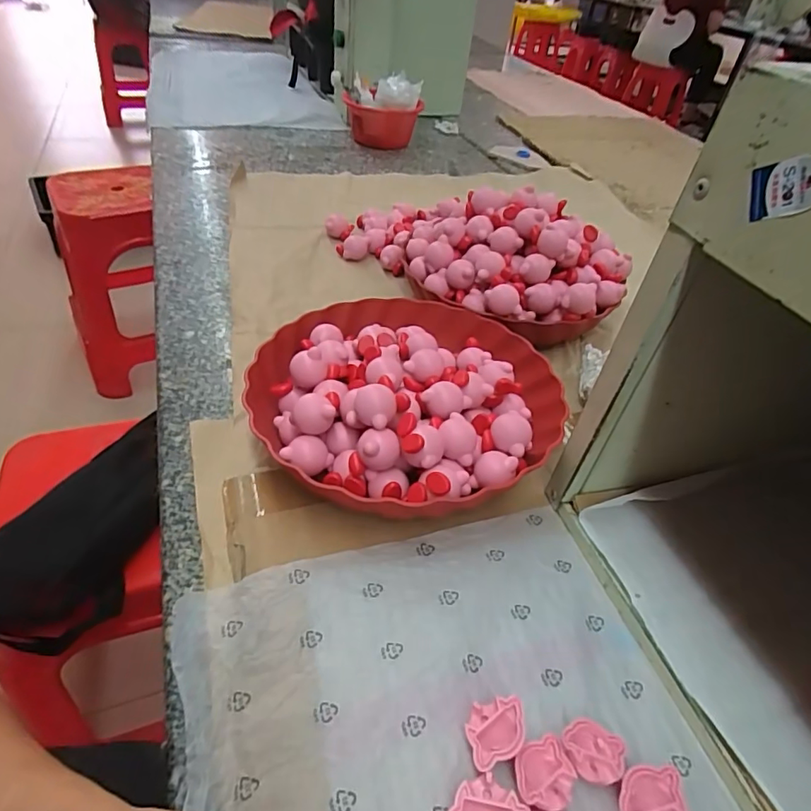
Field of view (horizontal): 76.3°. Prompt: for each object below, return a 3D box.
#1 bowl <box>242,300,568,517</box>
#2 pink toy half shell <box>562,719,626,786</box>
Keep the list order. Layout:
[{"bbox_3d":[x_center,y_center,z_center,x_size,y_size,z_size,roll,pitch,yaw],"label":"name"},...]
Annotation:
[{"bbox_3d":[0.004,-0.015,0.413,0.236,0.065,0.226,4,41,-3],"label":"bowl"},{"bbox_3d":[0.093,0.174,0.258,0.031,0.017,0.026,16,42,11],"label":"pink toy half shell"}]

